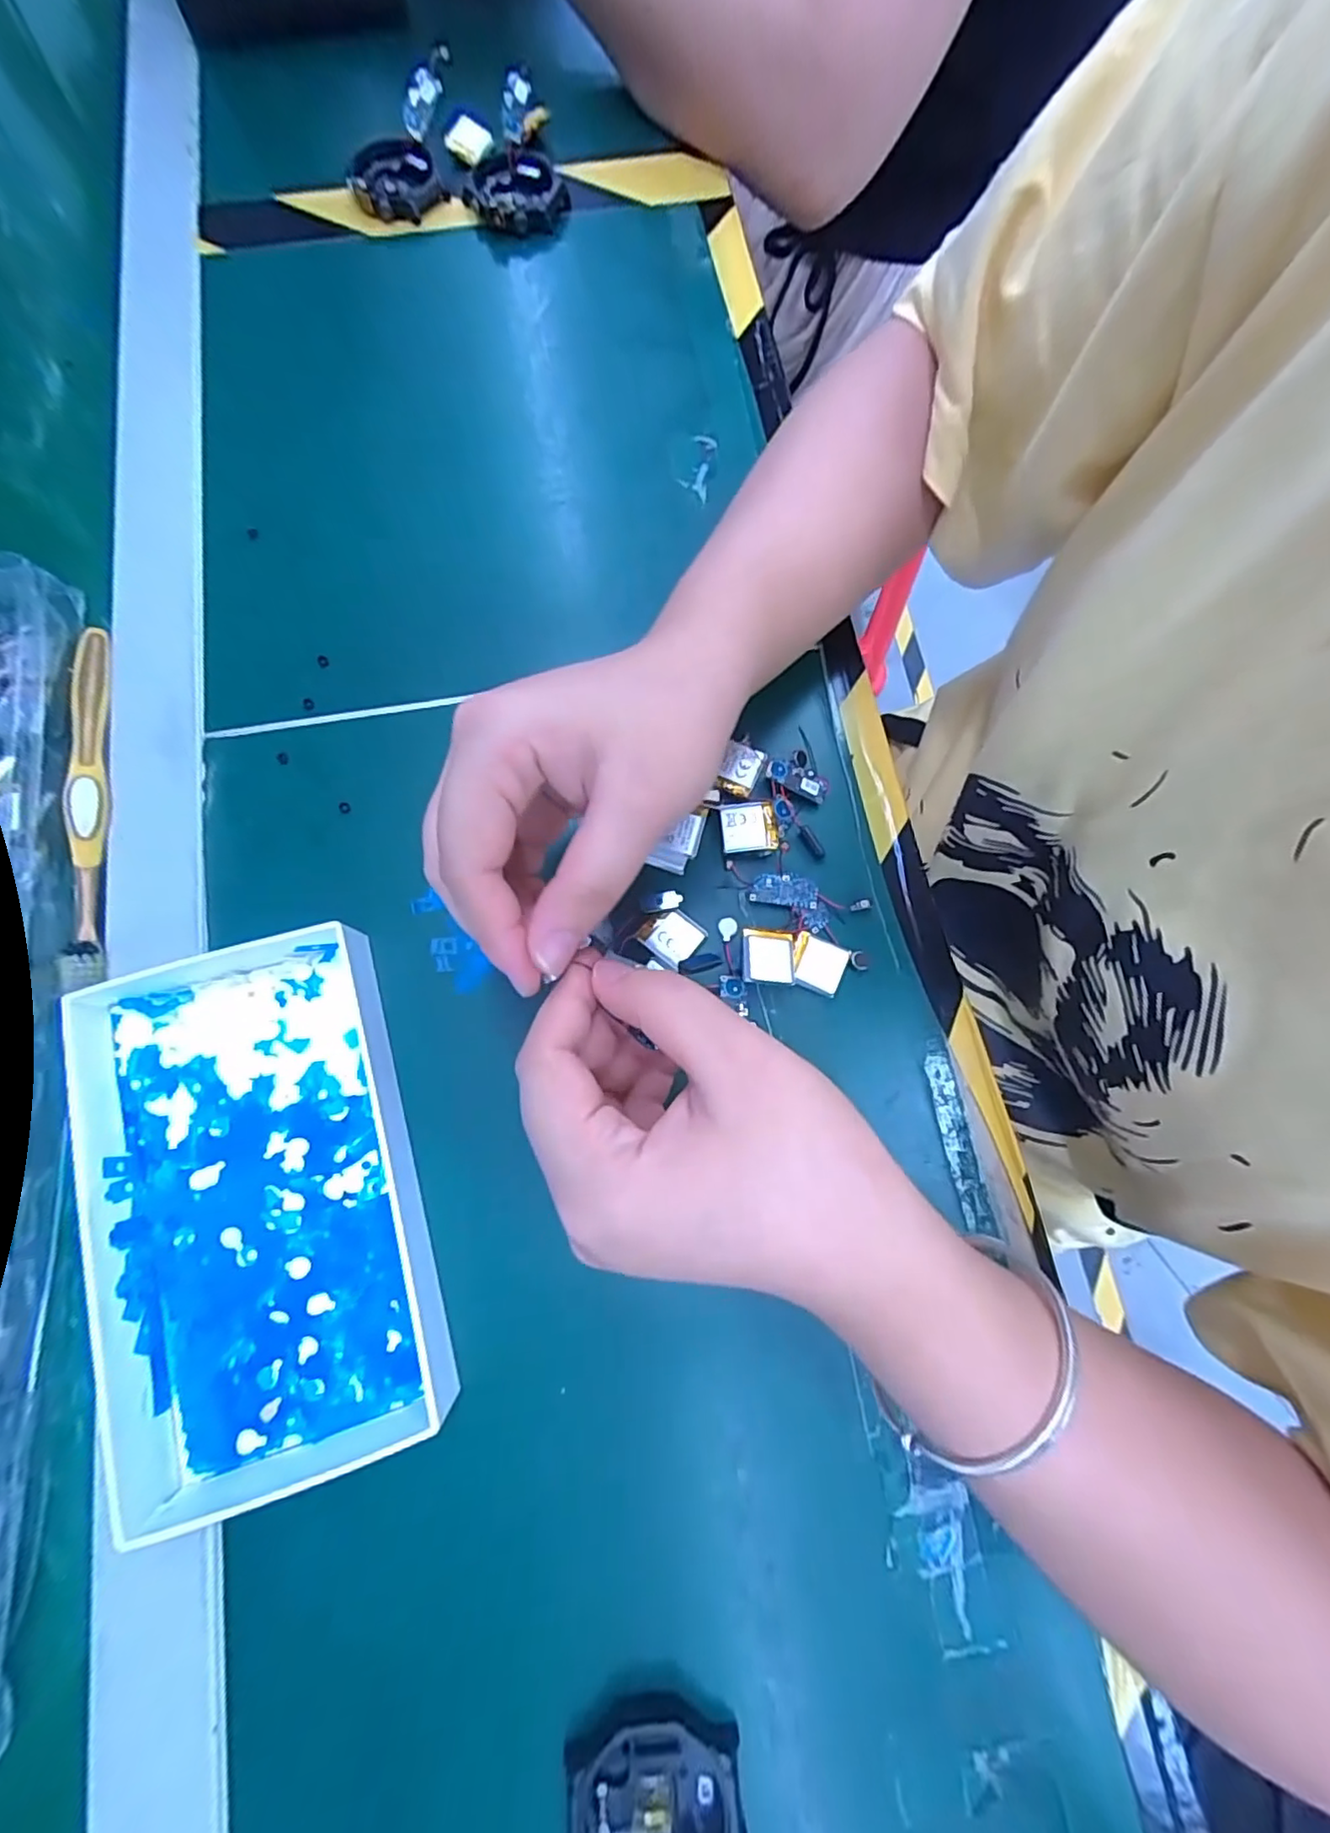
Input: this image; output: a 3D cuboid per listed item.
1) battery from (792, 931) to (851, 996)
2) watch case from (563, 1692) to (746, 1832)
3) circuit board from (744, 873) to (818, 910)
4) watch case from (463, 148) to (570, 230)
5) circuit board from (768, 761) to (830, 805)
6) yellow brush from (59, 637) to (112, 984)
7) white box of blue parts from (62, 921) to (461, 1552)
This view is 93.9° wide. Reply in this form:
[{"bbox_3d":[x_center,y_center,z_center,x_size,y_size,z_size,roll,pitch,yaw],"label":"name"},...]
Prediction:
[{"bbox_3d":[0.063,0.020,0.258,0.023,0.006,0.021,24,77,5],"label":"battery"},{"bbox_3d":[-0.003,0.276,0.191,0.053,0.014,0.047,-5,76,-2],"label":"watch case"},{"bbox_3d":[0.050,-0.011,0.263,0.029,0.005,0.012,7,76,1],"label":"circuit board"},{"bbox_3d":[-0.087,-0.419,0.359,0.055,0.012,0.048,-21,77,-6],"label":"watch case"},{"bbox_3d":[0.059,-0.060,0.274,0.027,0.006,0.013,20,77,4],"label":"circuit board"},{"bbox_3d":[-0.247,-0.054,0.266,0.014,0.009,0.169,-11,77,-4],"label":"yellow brush"},{"bbox_3d":[-0.147,0.100,0.224,0.106,0.021,0.185,-17,77,-5],"label":"white box of blue parts"}]

